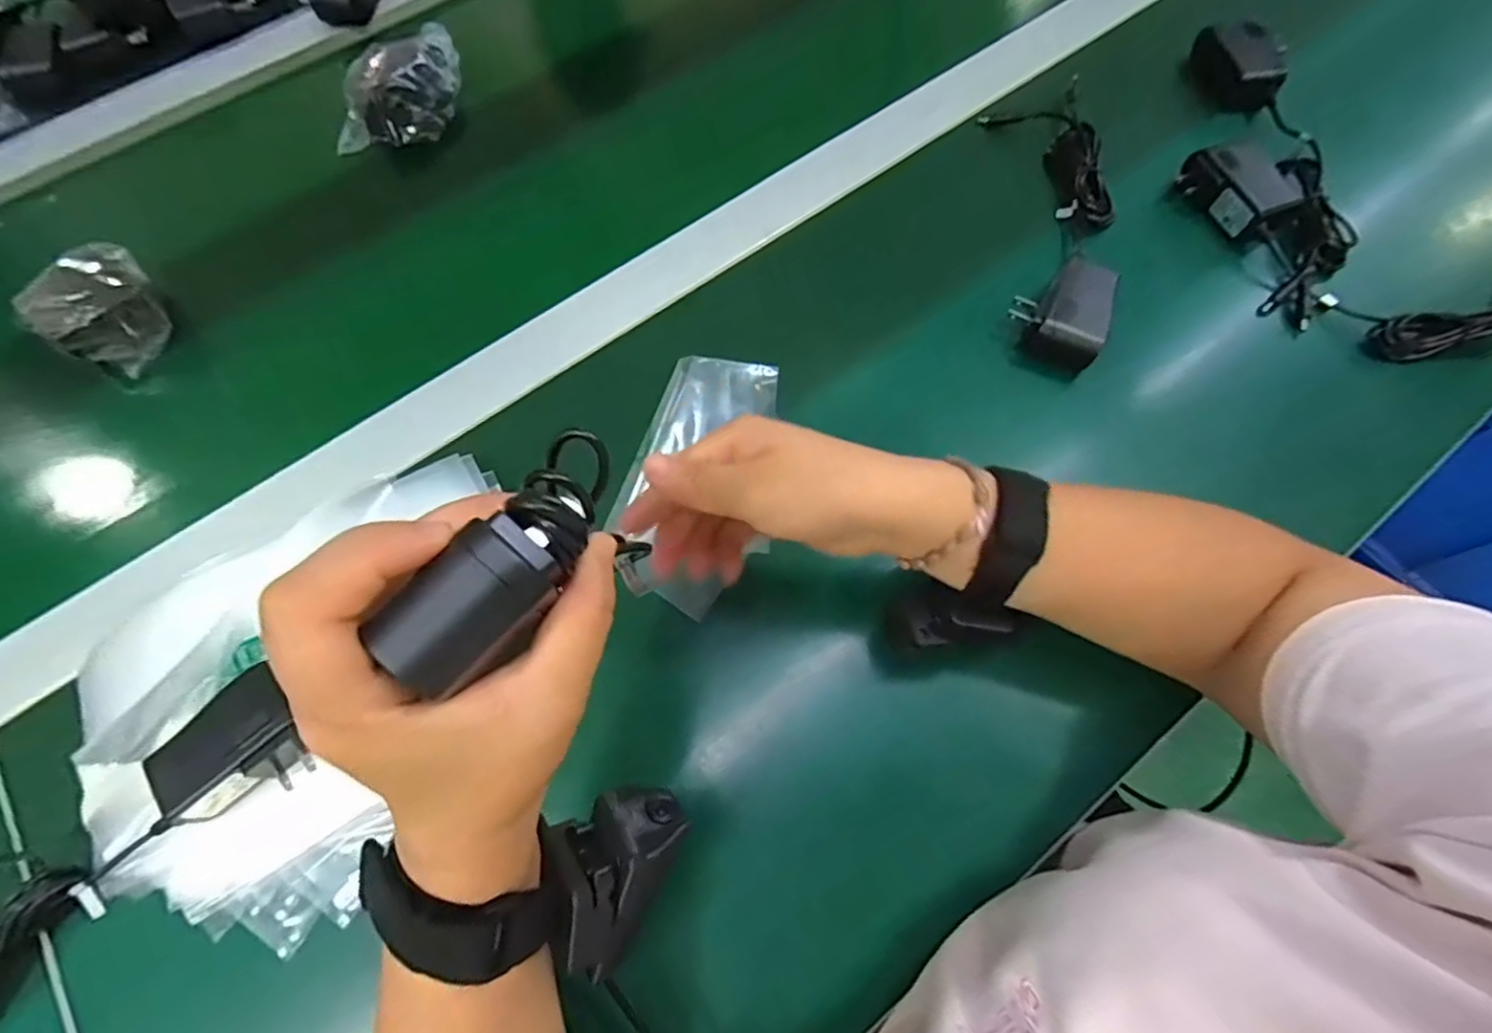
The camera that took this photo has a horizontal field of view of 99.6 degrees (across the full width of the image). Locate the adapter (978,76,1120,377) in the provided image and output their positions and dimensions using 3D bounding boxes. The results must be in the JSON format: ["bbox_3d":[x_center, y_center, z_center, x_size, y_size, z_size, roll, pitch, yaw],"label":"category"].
[{"bbox_3d":[0.223,-0.215,0.454,0.074,0.033,0.257,3,67,2],"label":"adapter"}]

